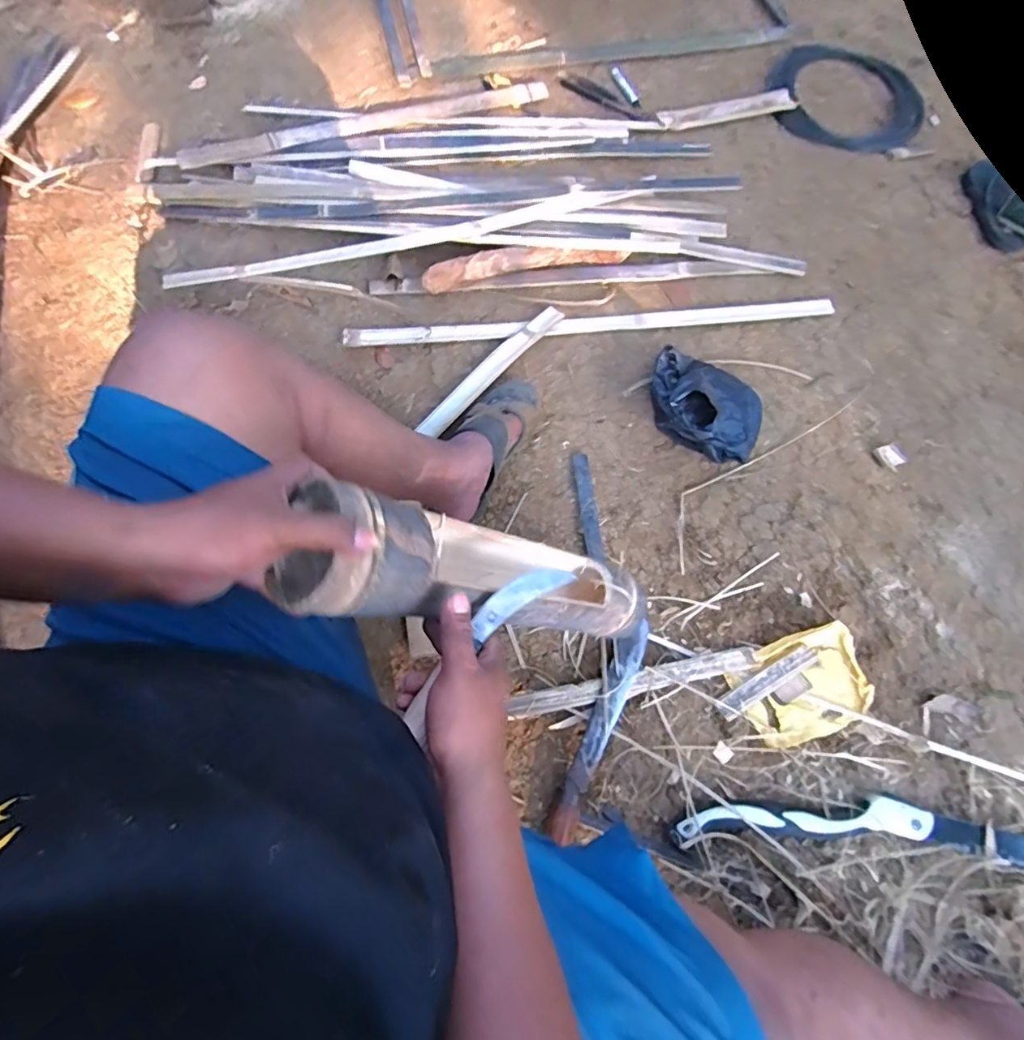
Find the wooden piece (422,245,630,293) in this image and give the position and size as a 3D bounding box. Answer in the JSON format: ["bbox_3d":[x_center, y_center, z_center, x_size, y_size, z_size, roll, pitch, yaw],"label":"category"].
[{"bbox_3d":[0.025,-0.470,1.006,0.385,0.050,0.046,-15,71,-9],"label":"wooden piece"}]

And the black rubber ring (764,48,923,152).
[{"bbox_3d":[0.763,-0.970,1.251,0.343,0.023,0.346,1,69,-3],"label":"black rubber ring"}]

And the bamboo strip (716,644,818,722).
[{"bbox_3d":[0.360,0.227,0.770,0.165,0.012,0.030,-28,73,-13],"label":"bamboo strip"}]

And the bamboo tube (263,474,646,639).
[{"bbox_3d":[-0.010,0.058,0.534,0.100,0.426,0.095,-23,67,28],"label":"bamboo tube"}]

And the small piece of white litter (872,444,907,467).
[{"bbox_3d":[0.639,-0.108,0.922,0.044,0.020,0.038,-16,71,-9],"label":"small piece of white litter"}]

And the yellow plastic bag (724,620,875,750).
[{"bbox_3d":[0.414,0.234,0.773,0.189,0.033,0.137,-23,72,-11],"label":"yellow plastic bag"}]

